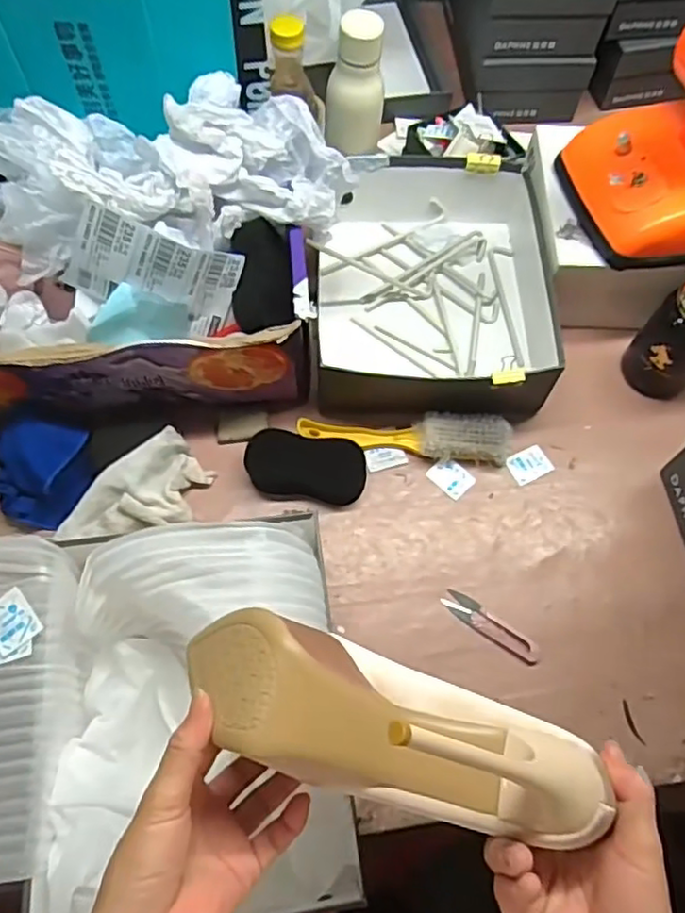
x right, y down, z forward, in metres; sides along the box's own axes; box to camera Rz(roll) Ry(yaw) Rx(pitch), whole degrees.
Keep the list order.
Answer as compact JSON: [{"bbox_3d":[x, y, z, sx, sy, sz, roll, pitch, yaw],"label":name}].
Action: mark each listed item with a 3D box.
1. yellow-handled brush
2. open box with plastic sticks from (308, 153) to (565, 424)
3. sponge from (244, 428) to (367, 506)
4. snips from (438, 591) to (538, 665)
[{"bbox_3d":[0.070,-0.025,0.707,0.229,0.032,0.050,4,65,0],"label":"yellow-handled brush"},{"bbox_3d":[0.101,-0.206,0.766,0.259,0.093,0.329,0,65,-1],"label":"open box with plastic sticks"},{"bbox_3d":[-0.038,0.011,0.695,0.124,0.041,0.060,6,65,1],"label":"sponge"},{"bbox_3d":[0.147,0.168,0.639,0.102,0.006,0.025,35,69,14],"label":"snips"}]

